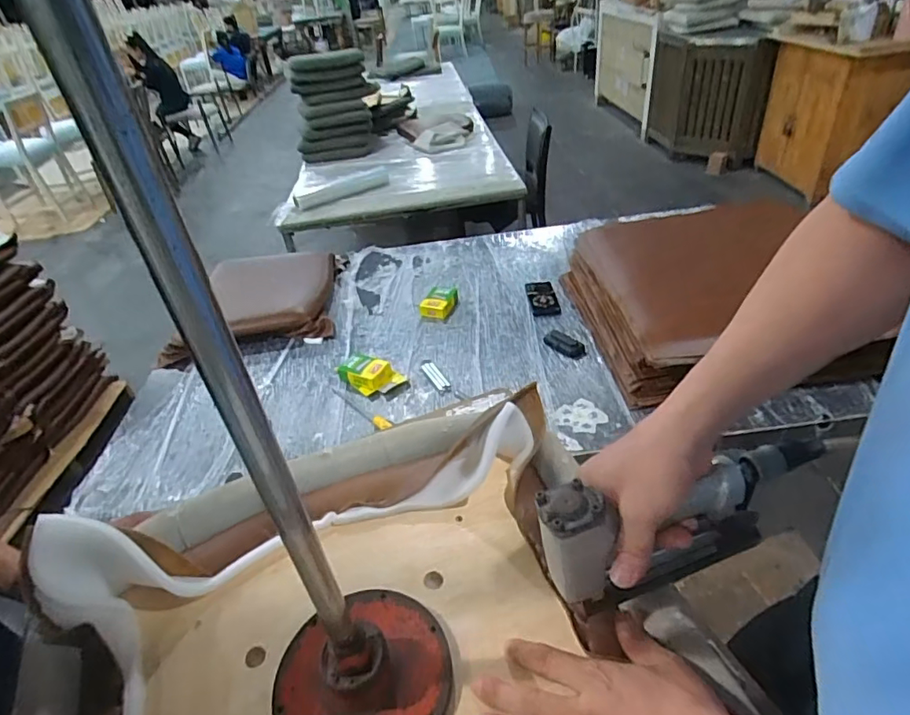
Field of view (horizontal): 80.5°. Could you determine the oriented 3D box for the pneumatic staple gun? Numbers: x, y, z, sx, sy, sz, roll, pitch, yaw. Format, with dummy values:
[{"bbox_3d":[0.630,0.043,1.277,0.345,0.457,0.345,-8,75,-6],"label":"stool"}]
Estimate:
[{"bbox_3d":[0.191,0.150,0.459,0.259,0.138,0.051,-10,36,-12],"label":"pneumatic staple gun"}]

